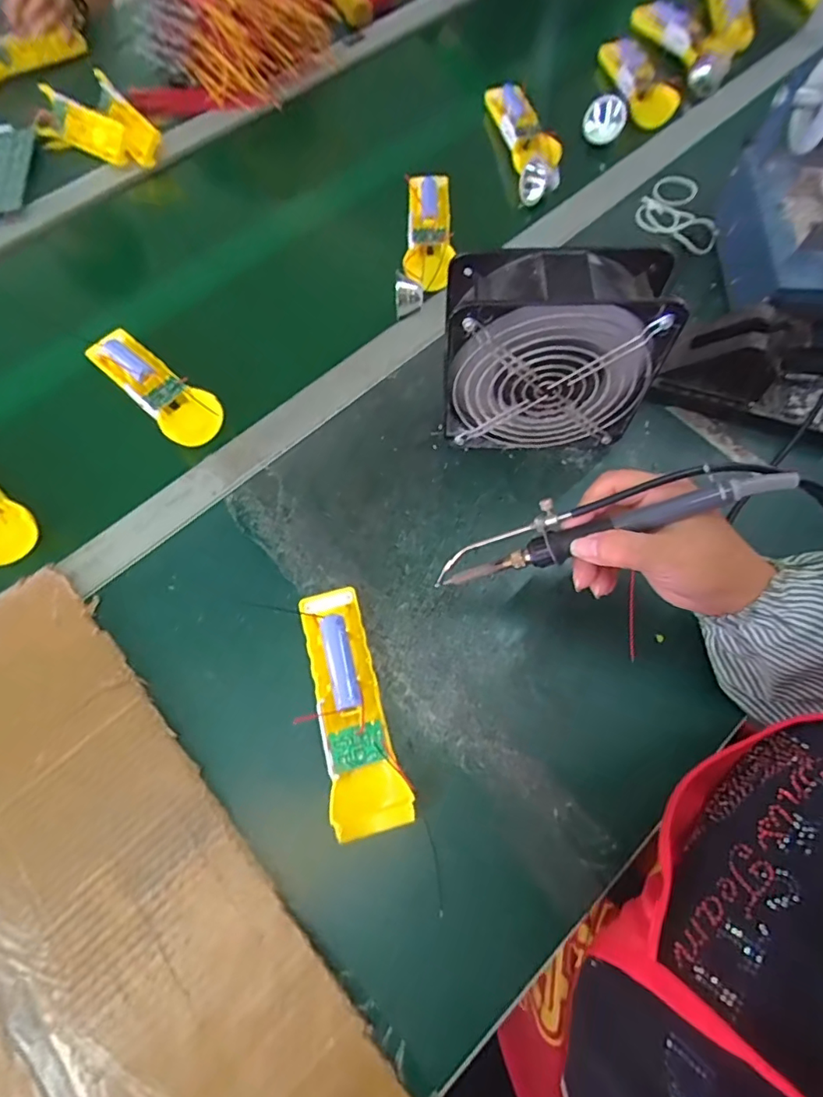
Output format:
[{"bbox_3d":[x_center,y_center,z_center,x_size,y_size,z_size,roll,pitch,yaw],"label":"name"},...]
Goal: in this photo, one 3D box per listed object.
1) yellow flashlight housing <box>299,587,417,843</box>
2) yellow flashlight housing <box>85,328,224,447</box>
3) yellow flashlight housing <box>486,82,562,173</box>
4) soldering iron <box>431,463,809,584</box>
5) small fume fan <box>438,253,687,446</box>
[{"bbox_3d":[-0.041,0.103,0.358,0.046,0.031,0.160,-14,66,-5],"label":"yellow flashlight housing"},{"bbox_3d":[-0.234,-0.153,0.482,0.052,0.021,0.153,-42,71,-16],"label":"yellow flashlight housing"},{"bbox_3d":[0.133,-0.502,0.637,0.047,0.053,0.185,-12,68,-3],"label":"yellow flashlight housing"},{"bbox_3d":[0.109,-0.015,0.318,0.206,0.024,0.029,-18,63,21],"label":"soldering iron"},{"bbox_3d":[0.099,-0.138,0.394,0.147,0.153,0.056,3,65,2],"label":"small fume fan"}]

